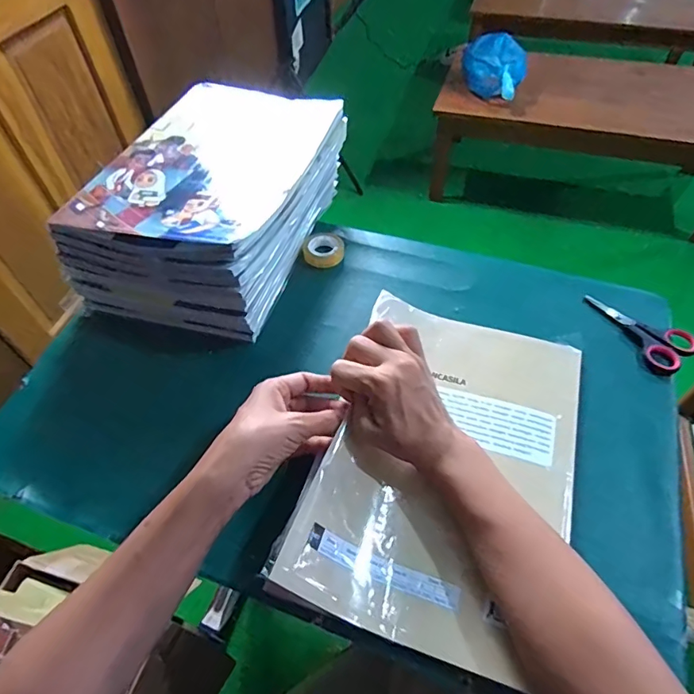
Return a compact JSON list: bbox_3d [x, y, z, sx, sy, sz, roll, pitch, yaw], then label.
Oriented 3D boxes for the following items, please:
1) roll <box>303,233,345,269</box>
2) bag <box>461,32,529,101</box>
[{"bbox_3d":[-0.027,-0.116,0.574,0.048,0.014,0.047,-1,54,1],"label":"roll"},{"bbox_3d":[0.439,-0.838,1.442,0.184,0.114,0.211,9,54,9],"label":"bag"}]

